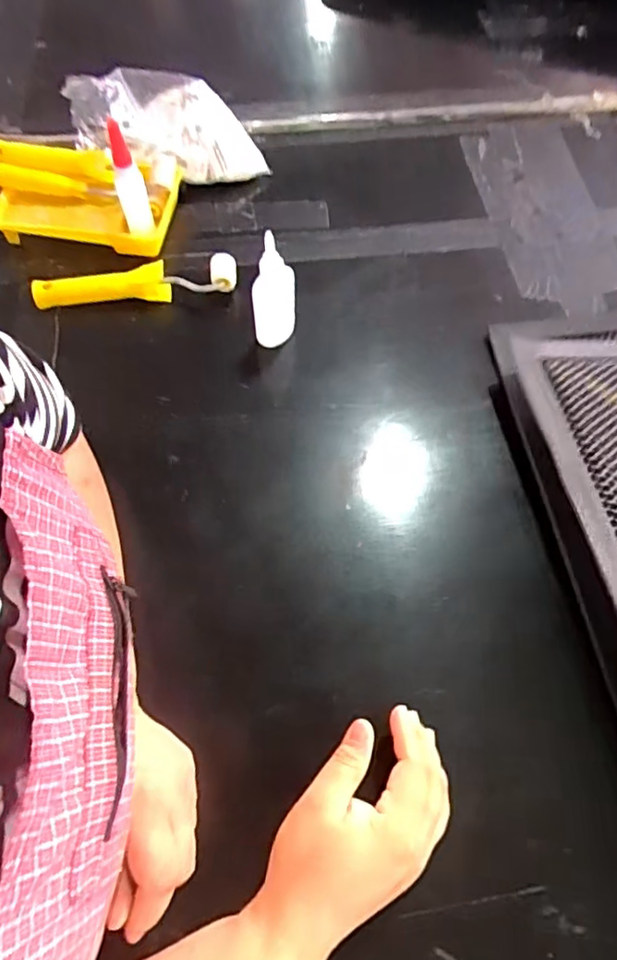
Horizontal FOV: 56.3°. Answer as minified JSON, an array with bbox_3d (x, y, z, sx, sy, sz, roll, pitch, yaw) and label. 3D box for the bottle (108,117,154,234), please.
[{"bbox_3d":[-0.185,-0.310,0.587,0.030,0.097,0.031,-17,66,-8],"label":"bottle"}]

